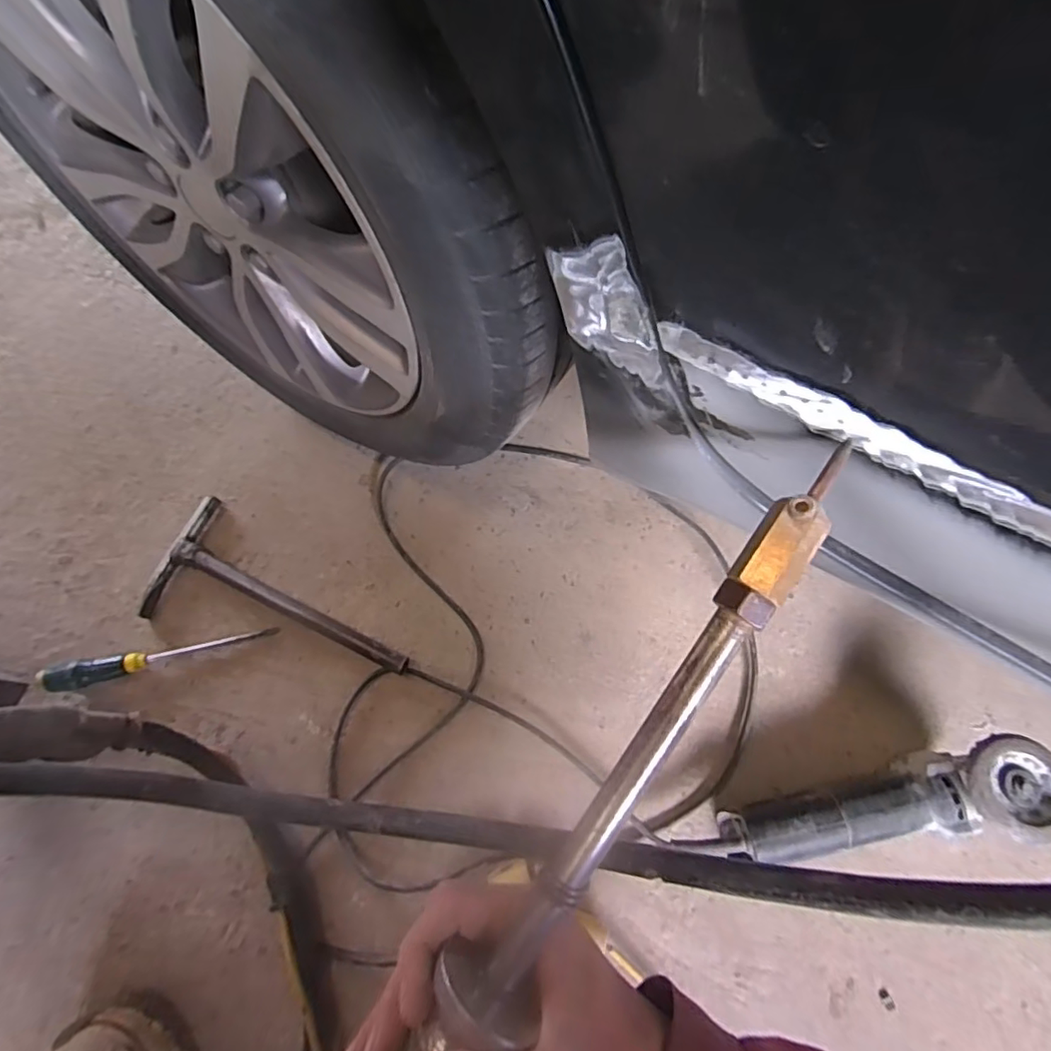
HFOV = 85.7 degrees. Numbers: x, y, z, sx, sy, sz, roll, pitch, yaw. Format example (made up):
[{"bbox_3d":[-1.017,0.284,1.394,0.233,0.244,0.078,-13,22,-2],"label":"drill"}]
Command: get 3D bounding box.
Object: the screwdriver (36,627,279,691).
[{"bbox_3d":[-0.397,0.144,0.614,0.235,0.026,0.028,-11,67,-5],"label":"screwdriver"}]

